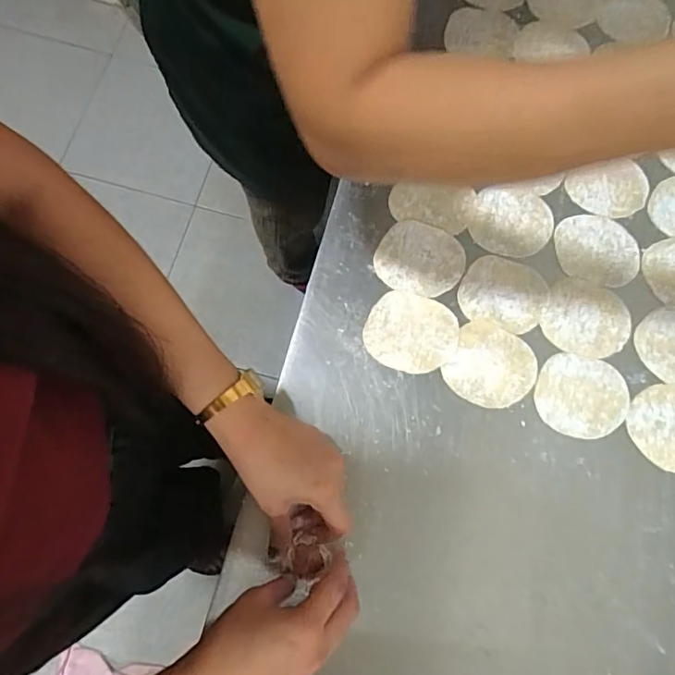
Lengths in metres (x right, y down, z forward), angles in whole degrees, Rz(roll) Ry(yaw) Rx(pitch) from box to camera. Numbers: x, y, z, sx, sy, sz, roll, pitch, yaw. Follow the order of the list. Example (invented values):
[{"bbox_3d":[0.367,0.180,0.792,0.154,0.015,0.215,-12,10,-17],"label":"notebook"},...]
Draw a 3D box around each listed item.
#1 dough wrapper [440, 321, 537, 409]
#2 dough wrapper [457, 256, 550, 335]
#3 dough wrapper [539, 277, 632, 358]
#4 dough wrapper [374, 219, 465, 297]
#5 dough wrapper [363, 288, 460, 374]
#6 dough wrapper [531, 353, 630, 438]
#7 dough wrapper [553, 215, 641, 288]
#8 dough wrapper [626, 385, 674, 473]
[{"bbox_3d":[0.145,0.028,0.492,0.079,0.007,0.077,1,74,-2],"label":"dough wrapper"},{"bbox_3d":[0.164,-0.044,0.515,0.083,0.004,0.073,20,76,4],"label":"dough wrapper"},{"bbox_3d":[0.245,-0.018,0.511,0.083,0.004,0.075,14,77,0],"label":"dough wrapper"},{"bbox_3d":[0.082,-0.078,0.522,0.086,0.004,0.074,15,77,3],"label":"dough wrapper"},{"bbox_3d":[0.071,-0.005,0.497,0.085,0.005,0.075,17,74,2],"label":"dough wrapper"},{"bbox_3d":[0.228,0.054,0.486,0.084,0.004,0.075,10,74,0],"label":"dough wrapper"},{"bbox_3d":[0.264,-0.089,0.532,0.086,0.008,0.073,13,74,1],"label":"dough wrapper"},{"bbox_3d":[0.311,0.083,0.481,0.083,0.004,0.077,1,74,-2],"label":"dough wrapper"}]

